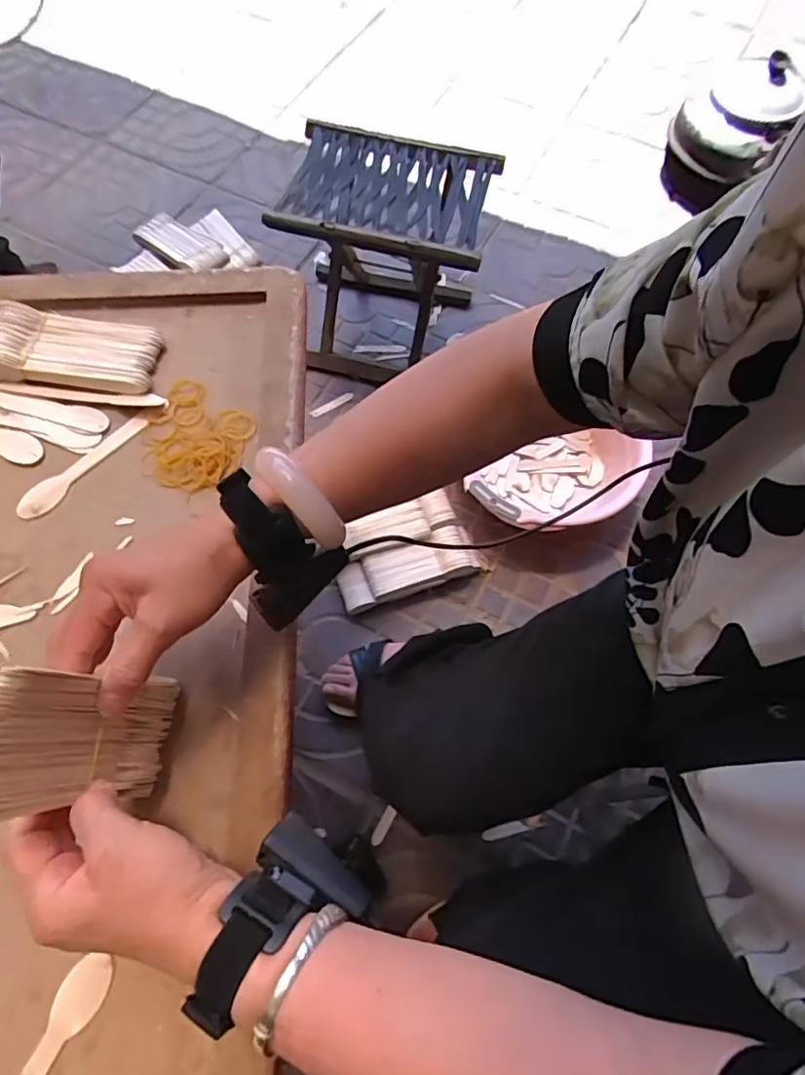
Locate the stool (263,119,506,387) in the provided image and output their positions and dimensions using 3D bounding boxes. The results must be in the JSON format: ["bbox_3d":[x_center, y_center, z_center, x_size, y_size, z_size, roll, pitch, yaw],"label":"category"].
[{"bbox_3d":[-0.027,-0.433,0.934,0.302,0.301,0.228,12,67,6],"label":"stool"}]

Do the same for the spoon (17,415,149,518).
[{"bbox_3d":[-0.274,-0.063,0.496,0.028,0.004,0.128,39,72,15],"label":"spoon"}]

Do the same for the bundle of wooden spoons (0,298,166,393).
[{"bbox_3d":[-0.305,-0.175,0.525,0.151,0.026,0.075,3,67,2],"label":"bundle of wooden spoons"}]

